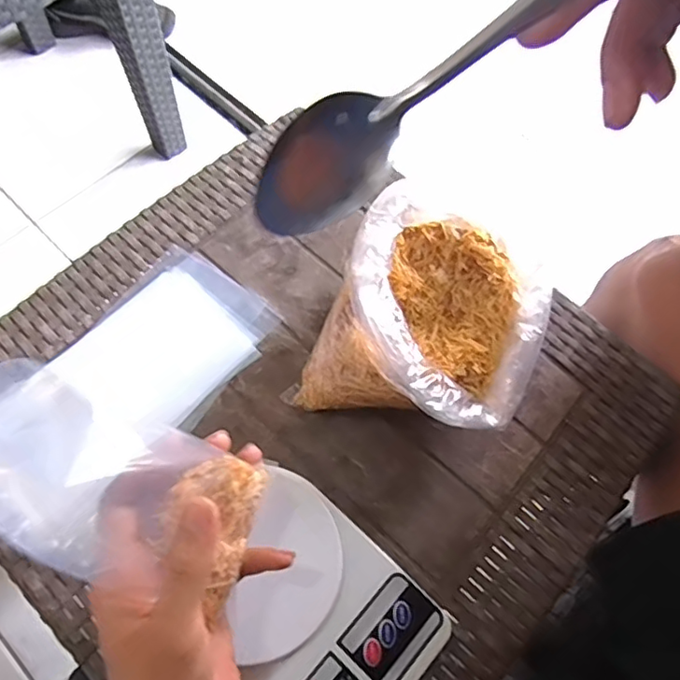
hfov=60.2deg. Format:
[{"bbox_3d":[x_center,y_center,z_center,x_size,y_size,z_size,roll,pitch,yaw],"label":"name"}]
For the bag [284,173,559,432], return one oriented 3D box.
[{"bbox_3d":[0.064,-0.005,0.415,0.147,0.129,0.152,30,68,10],"label":"bag"}]

